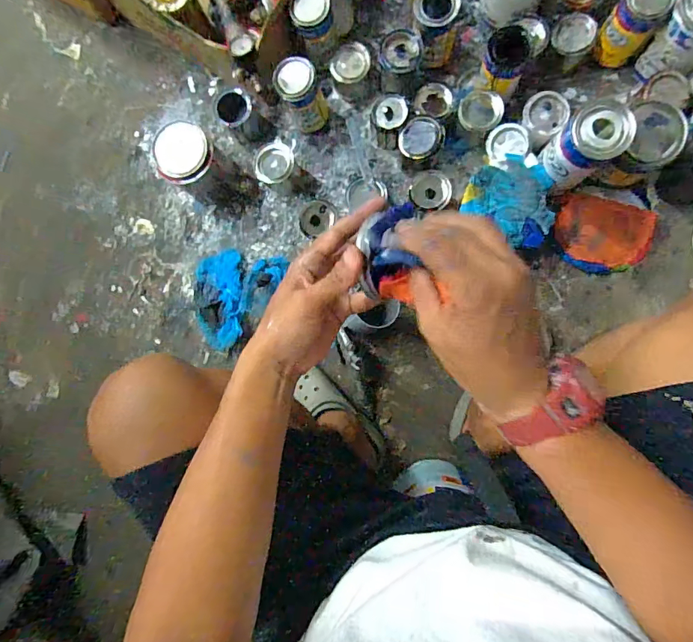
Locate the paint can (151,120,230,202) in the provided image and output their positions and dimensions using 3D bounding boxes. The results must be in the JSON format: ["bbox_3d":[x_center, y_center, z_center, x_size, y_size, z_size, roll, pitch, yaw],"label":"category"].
[{"bbox_3d":[-0.278,-0.287,0.806,0.088,0.130,0.094,26,91,6],"label":"paint can"}]

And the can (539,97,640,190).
[{"bbox_3d":[0.365,-0.267,0.671,0.083,0.131,0.078,0,88,6],"label":"can"}]

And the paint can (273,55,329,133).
[{"bbox_3d":[-0.077,-0.397,0.780,0.073,0.131,0.069,0,88,6],"label":"paint can"}]

